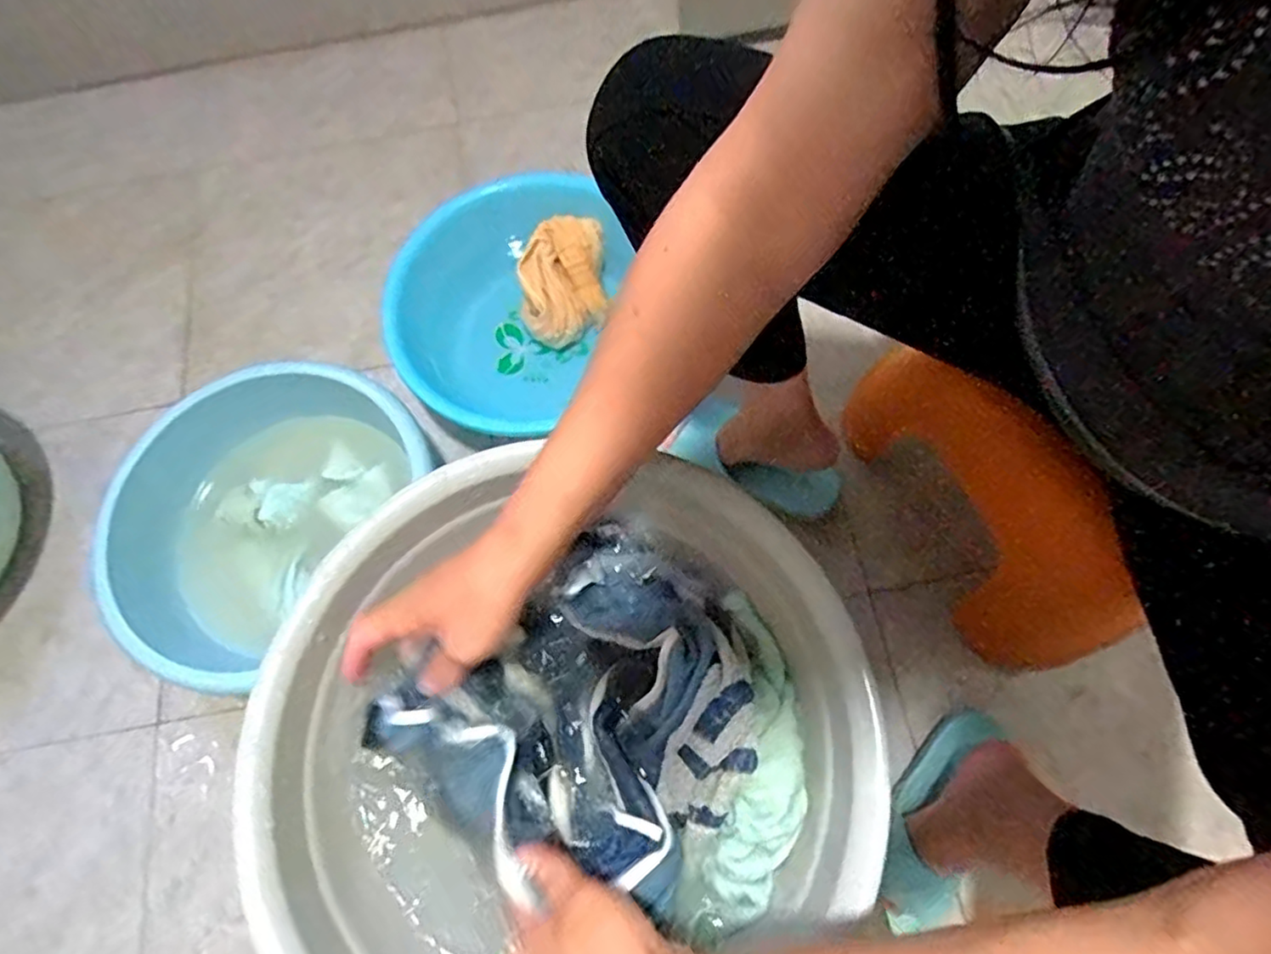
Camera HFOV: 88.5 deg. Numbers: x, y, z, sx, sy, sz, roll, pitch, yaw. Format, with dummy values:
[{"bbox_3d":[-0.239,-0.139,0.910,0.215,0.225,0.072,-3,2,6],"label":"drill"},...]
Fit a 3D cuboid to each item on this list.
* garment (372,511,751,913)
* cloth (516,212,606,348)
[{"bbox_3d":[-0.026,0.143,0.383,0.207,0.068,0.176,-40,74,-14],"label":"garment"},{"bbox_3d":[-0.088,-0.237,0.787,0.102,0.057,0.144,-5,70,0],"label":"cloth"}]

